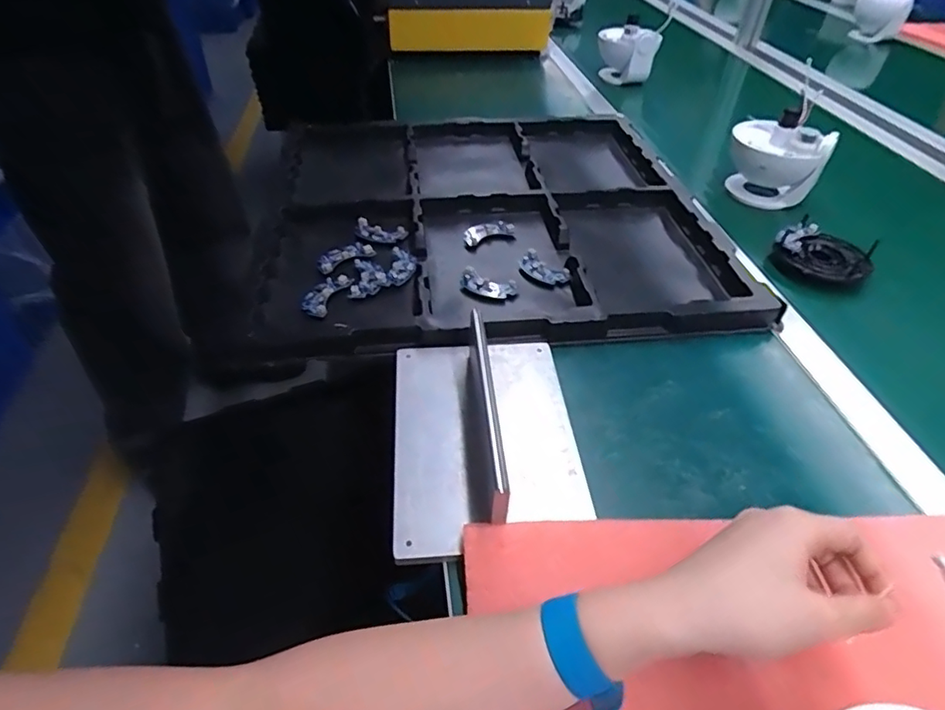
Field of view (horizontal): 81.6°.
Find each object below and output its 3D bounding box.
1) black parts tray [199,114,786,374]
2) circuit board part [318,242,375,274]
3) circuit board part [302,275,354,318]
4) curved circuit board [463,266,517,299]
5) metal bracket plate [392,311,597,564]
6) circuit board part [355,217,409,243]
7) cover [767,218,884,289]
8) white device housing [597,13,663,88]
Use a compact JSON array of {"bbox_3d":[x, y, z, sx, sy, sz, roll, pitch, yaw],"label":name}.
[{"bbox_3d":[0.002,-0.178,0.697,0.545,0.047,0.508,-4,43,-6],"label":"black parts tray"},{"bbox_3d":[-0.141,-0.111,0.608,0.065,0.009,0.025,-24,48,-25],"label":"circuit board part"},{"bbox_3d":[-0.151,-0.061,0.563,0.031,0.009,0.065,14,44,13],"label":"circuit board part"},{"bbox_3d":[0.017,-0.073,0.581,0.058,0.020,0.024,17,45,16],"label":"curved circuit board"},{"bbox_3d":[0.010,0.046,0.420,0.141,0.061,0.196,-3,43,-5],"label":"metal bracket plate"},{"bbox_3d":[-0.110,-0.147,0.653,0.060,0.015,0.028,11,44,10],"label":"circuit board part"},{"bbox_3d":[0.403,-0.115,0.630,0.097,0.035,0.089,1,43,-1],"label":"cover"},{"bbox_3d":[0.297,-0.585,1.052,0.068,0.092,0.106,-22,48,-23],"label":"white device housing"}]

